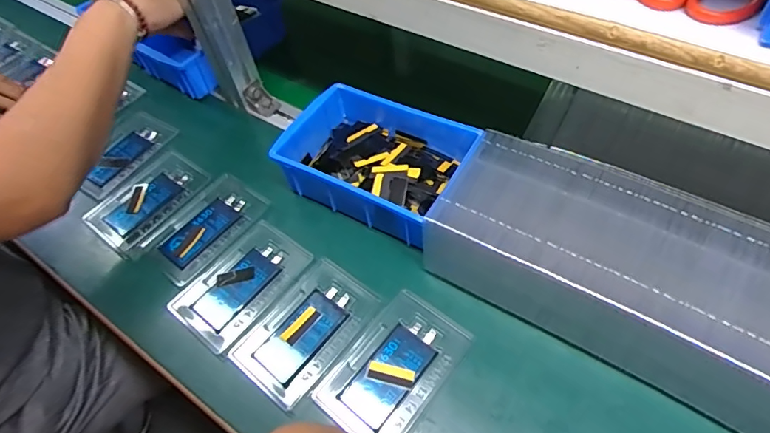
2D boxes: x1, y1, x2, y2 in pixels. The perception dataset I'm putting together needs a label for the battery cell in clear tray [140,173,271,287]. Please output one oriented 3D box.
[{"bbox_3d":[-0.199,0.009,0.524,0.080,0.006,0.130,29,61,24],"label":"battery cell in clear tray"}]

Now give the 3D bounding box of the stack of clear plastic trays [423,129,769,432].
[{"bbox_3d":[0.216,0.059,0.402,0.349,0.092,0.151,24,59,21],"label":"stack of clear plastic trays"}]

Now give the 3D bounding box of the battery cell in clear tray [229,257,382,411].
[{"bbox_3d":[-0.073,0.104,0.445,0.081,0.007,0.128,32,62,25],"label":"battery cell in clear tray"}]

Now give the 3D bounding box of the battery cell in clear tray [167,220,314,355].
[{"bbox_3d":[-0.143,0.065,0.477,0.085,0.006,0.132,30,61,24],"label":"battery cell in clear tray"}]

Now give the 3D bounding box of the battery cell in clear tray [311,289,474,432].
[{"bbox_3d":[0.009,0.132,0.415,0.085,0.008,0.130,30,61,24],"label":"battery cell in clear tray"}]

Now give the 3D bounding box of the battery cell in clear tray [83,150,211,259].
[{"bbox_3d":[-0.275,-0.021,0.550,0.086,0.010,0.126,25,59,22],"label":"battery cell in clear tray"}]

